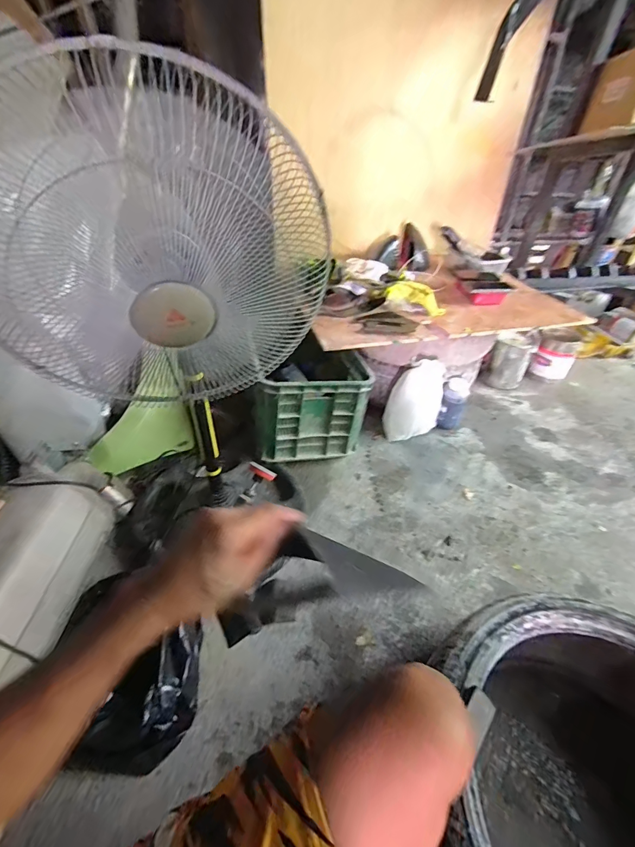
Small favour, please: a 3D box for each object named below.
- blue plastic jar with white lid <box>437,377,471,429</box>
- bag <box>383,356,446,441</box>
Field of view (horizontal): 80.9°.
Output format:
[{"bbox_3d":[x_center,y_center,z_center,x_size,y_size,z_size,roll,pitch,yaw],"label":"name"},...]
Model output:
[{"bbox_3d":[0.507,-0.071,1.392,0.094,0.173,0.092,19,42,19],"label":"blue plastic jar with white lid"},{"bbox_3d":[0.355,-0.092,1.334,0.211,0.284,0.106,-15,42,-21],"label":"bag"}]

